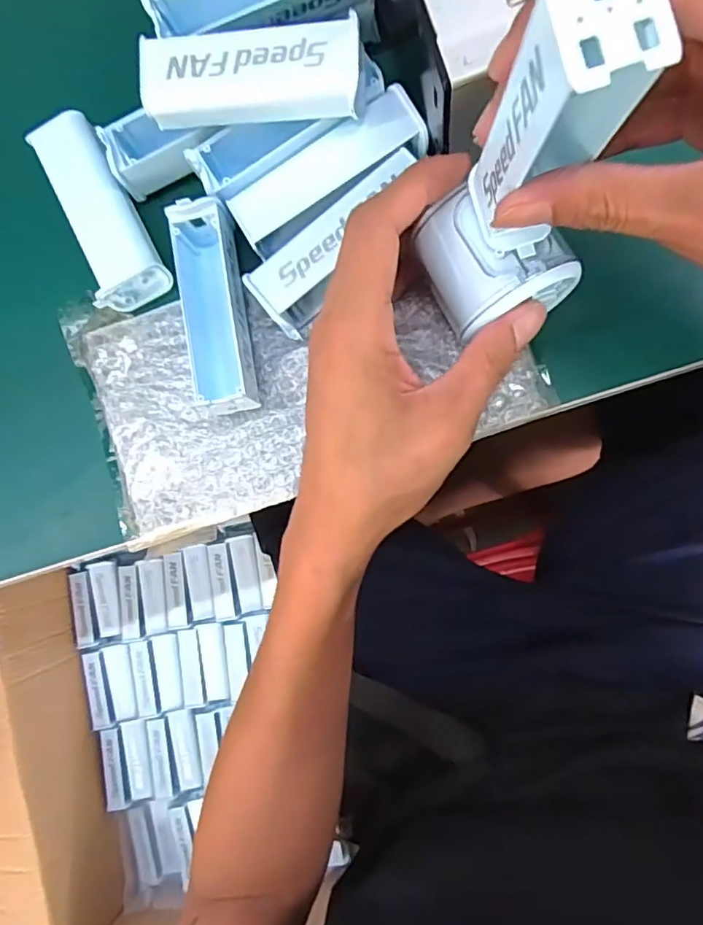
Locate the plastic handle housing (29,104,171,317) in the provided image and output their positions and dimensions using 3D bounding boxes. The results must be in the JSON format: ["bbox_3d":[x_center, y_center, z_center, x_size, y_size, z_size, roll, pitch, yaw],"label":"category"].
[{"bbox_3d":[-0.135,-0.134,0.301,0.036,0.025,0.096,-28,84,6],"label":"plastic handle housing"}]

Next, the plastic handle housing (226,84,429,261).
[{"bbox_3d":[-0.011,-0.143,0.279,0.099,0.016,0.034,-32,83,5],"label":"plastic handle housing"}]

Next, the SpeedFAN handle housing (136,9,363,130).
[{"bbox_3d":[-0.045,-0.174,0.259,0.099,0.023,0.035,-1,87,8],"label":"SpeedFAN handle housing"}]

